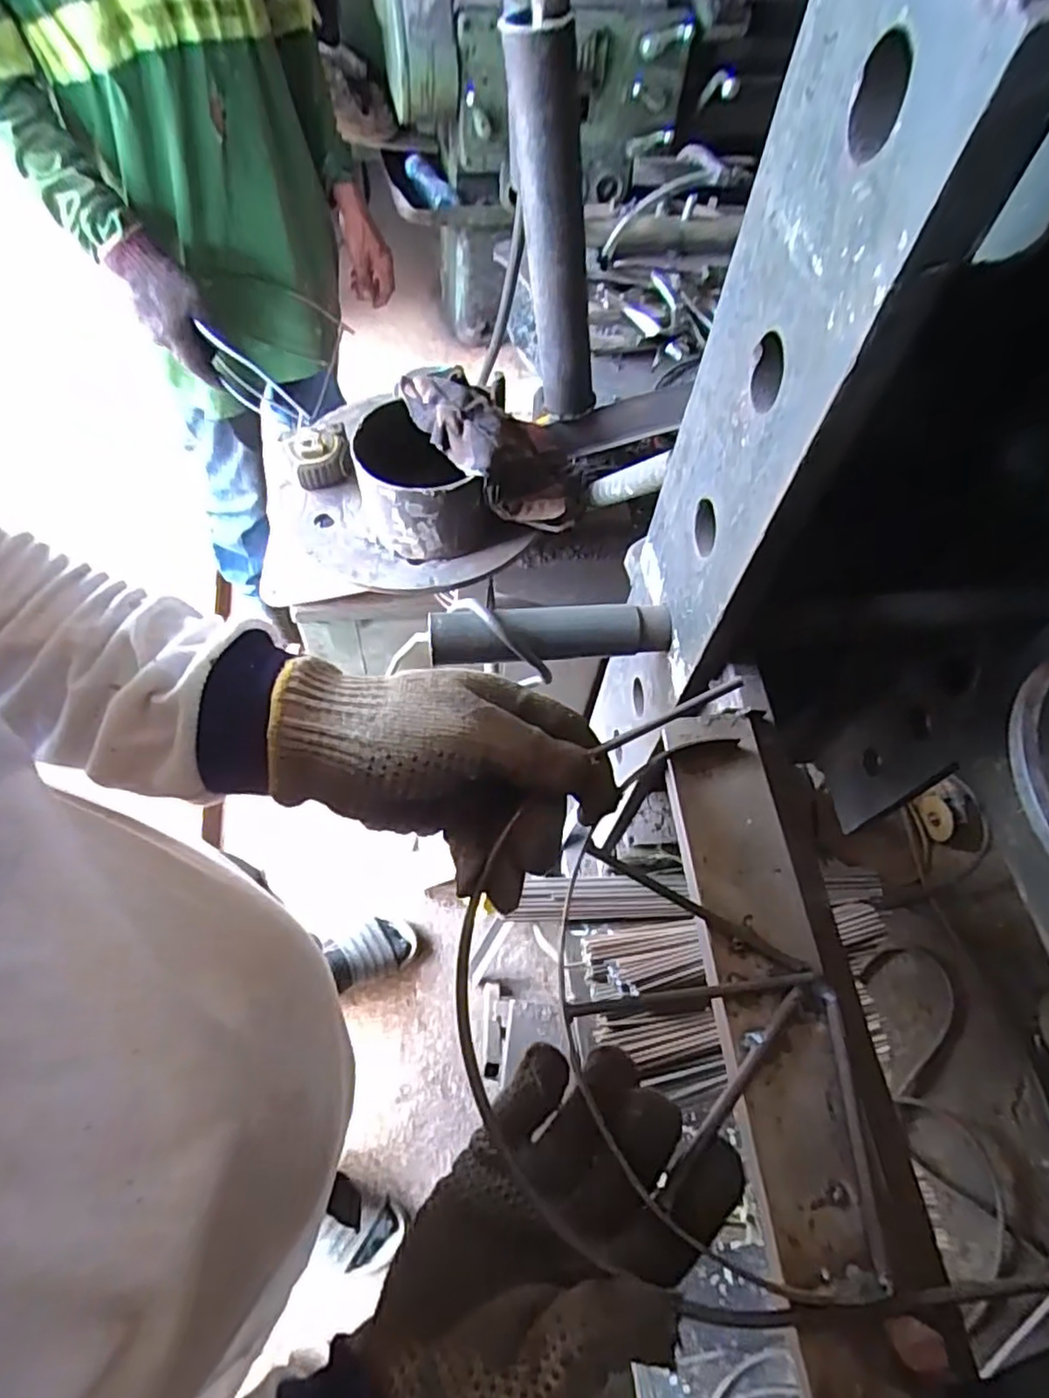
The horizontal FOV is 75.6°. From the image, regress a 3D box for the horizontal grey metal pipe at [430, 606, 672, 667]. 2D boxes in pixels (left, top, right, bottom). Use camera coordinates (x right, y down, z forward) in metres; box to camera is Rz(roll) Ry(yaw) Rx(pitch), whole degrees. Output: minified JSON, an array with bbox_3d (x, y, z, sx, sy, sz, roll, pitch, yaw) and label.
[{"bbox_3d":[0.016,-0.043,0.443,0.153,0.027,0.032,-4,60,-6],"label":"horizontal grey metal pipe"}]

